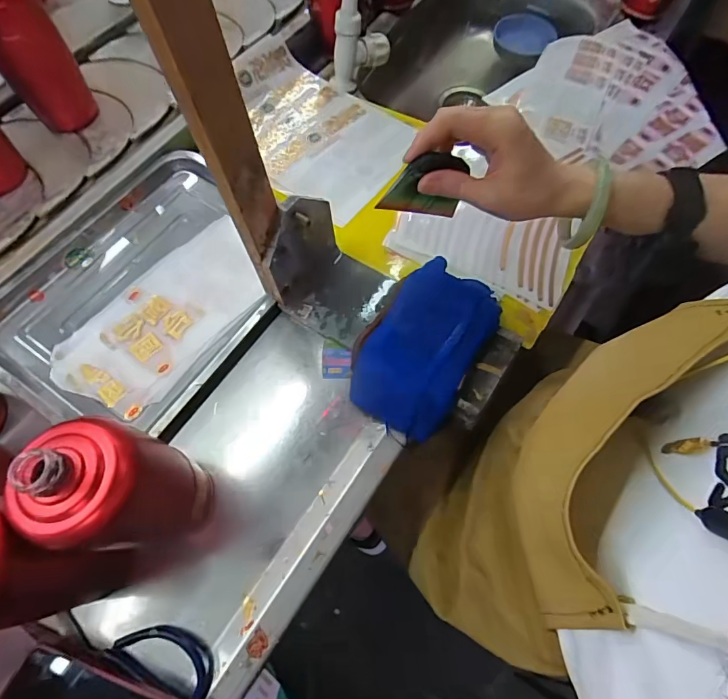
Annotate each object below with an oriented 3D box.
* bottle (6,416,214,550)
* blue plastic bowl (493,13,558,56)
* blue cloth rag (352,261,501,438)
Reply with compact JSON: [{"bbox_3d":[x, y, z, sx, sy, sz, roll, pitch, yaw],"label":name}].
[{"bbox_3d":[-0.173,0.105,0.329,0.068,0.185,0.081,6,68,2],"label":"bottle"},{"bbox_3d":[0.295,-0.581,0.787,0.104,0.021,0.090,6,68,1],"label":"blue plastic bowl"},{"bbox_3d":[0.065,-0.007,0.449,0.106,0.047,0.183,28,70,10],"label":"blue cloth rag"}]

